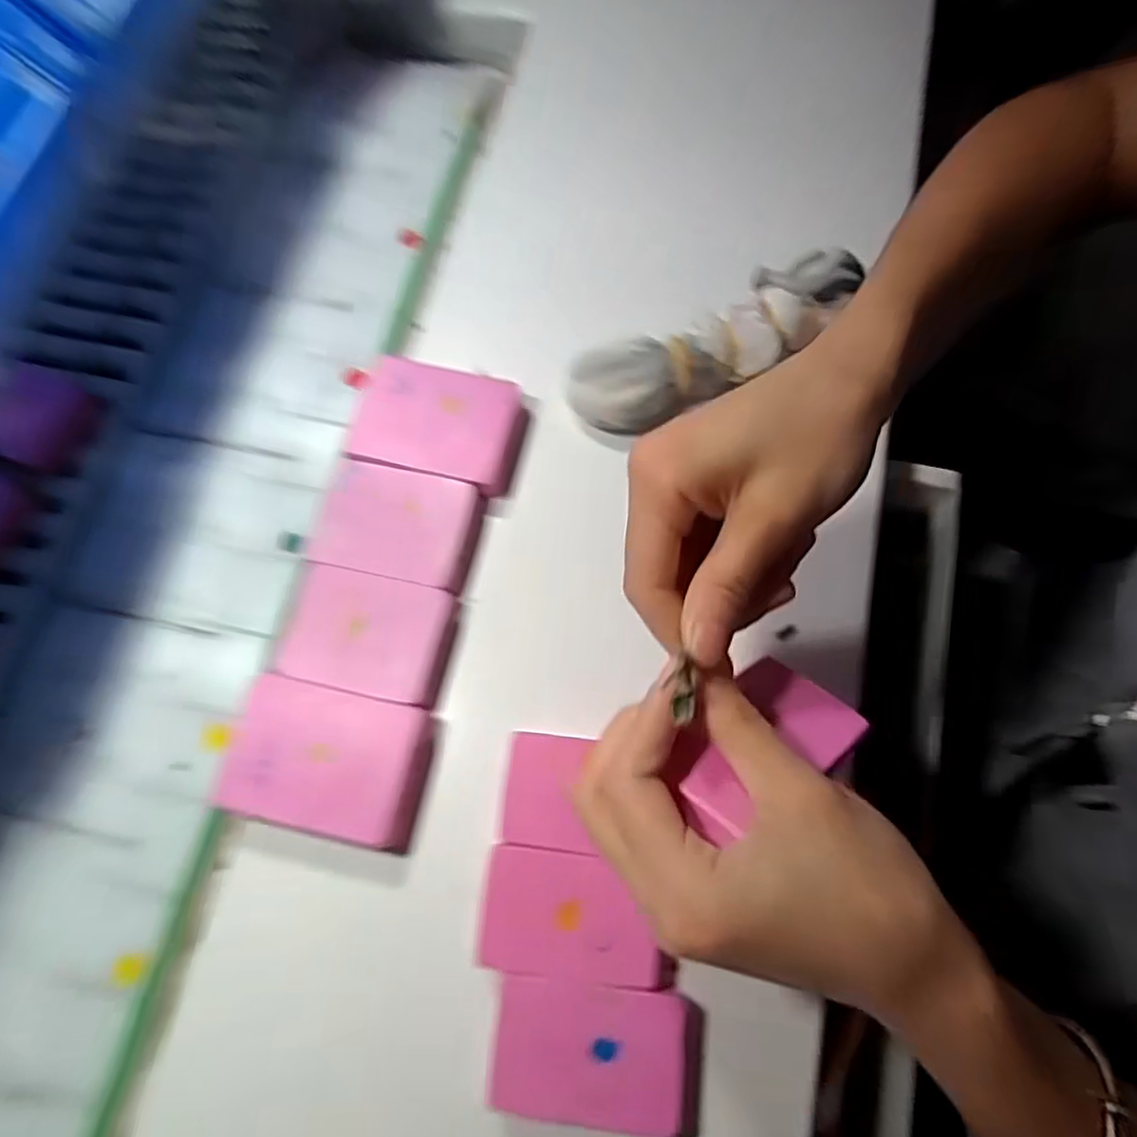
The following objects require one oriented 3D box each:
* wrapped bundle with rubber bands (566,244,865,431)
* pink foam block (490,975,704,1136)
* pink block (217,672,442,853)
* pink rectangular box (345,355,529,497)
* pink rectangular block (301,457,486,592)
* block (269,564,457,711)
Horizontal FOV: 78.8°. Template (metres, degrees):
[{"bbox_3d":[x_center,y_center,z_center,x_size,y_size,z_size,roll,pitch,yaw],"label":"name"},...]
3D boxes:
[{"bbox_3d":[0.070,-0.110,0.342,0.143,0.031,0.042,-25,72,6],"label":"wrapped bundle with rubber bands"},{"bbox_3d":[0.012,0.184,0.265,0.077,0.021,0.048,4,72,5],"label":"pink foam block"},{"bbox_3d":[-0.104,0.082,0.300,0.080,0.018,0.058,11,73,7],"label":"pink block"},{"bbox_3d":[-0.065,-0.073,0.350,0.081,0.017,0.056,11,73,7],"label":"pink rectangular box"},{"bbox_3d":[-0.084,-0.021,0.335,0.076,0.013,0.053,11,73,7],"label":"pink rectangular block"},{"bbox_3d":[-0.093,0.030,0.318,0.072,0.013,0.053,10,73,7],"label":"block"}]

